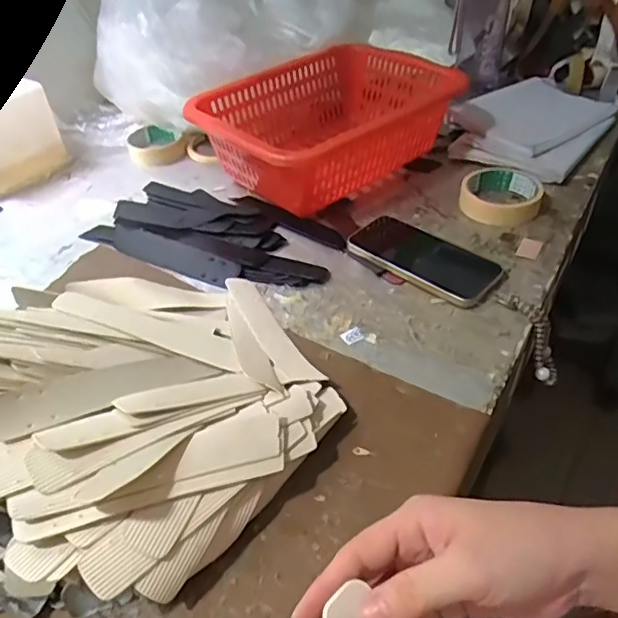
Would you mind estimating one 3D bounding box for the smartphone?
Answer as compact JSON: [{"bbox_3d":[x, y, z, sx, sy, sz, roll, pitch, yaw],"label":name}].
[{"bbox_3d":[0.120,-0.058,0.618,0.161,0.014,0.084,30,52,33],"label":"smartphone"}]

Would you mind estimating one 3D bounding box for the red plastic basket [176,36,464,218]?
[{"bbox_3d":[0.017,-0.237,0.752,0.304,0.110,0.228,-33,49,-28],"label":"red plastic basket"}]

